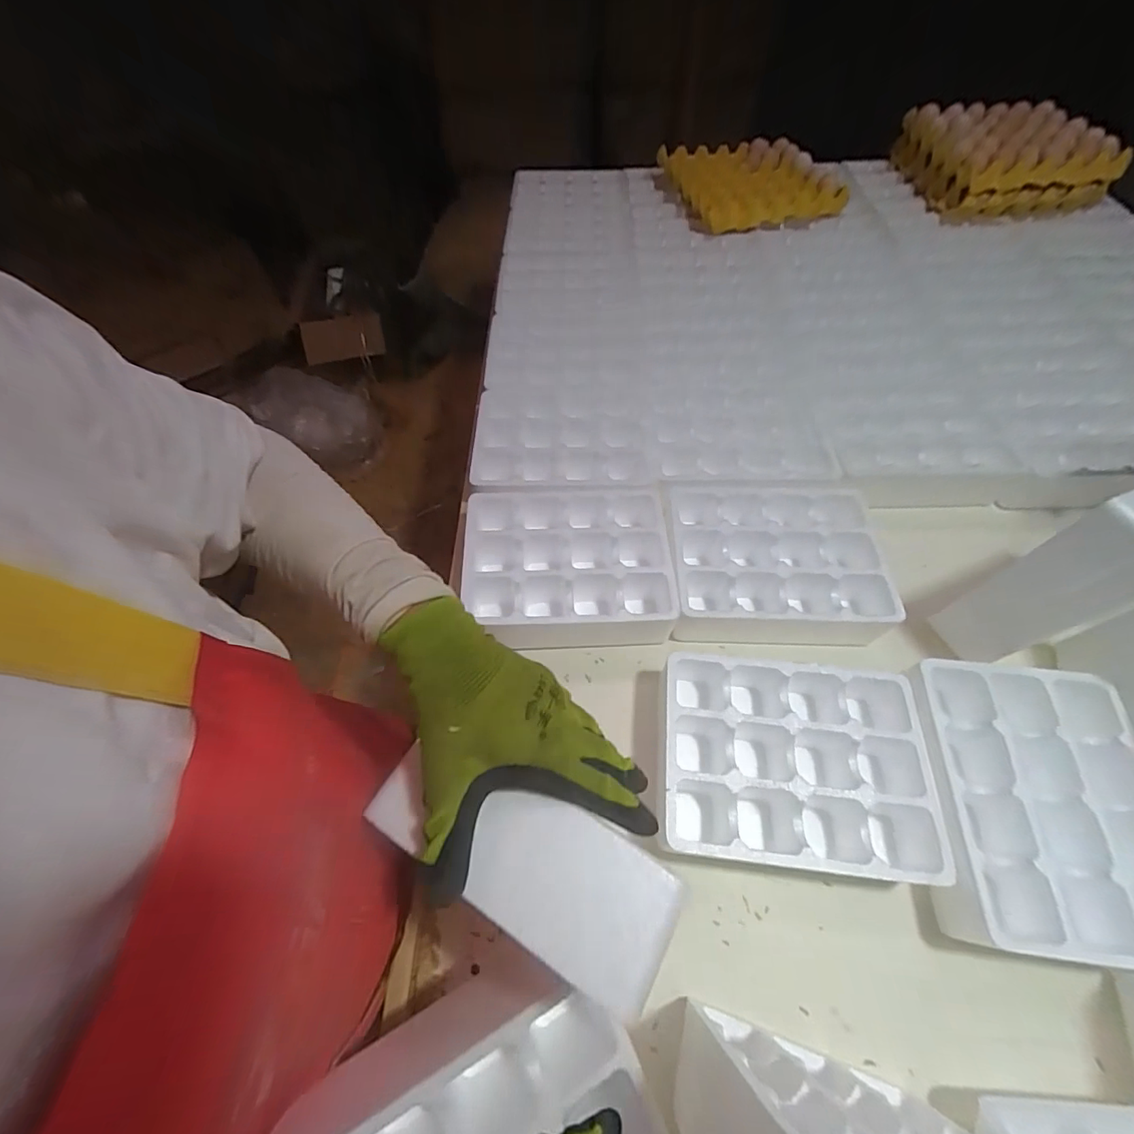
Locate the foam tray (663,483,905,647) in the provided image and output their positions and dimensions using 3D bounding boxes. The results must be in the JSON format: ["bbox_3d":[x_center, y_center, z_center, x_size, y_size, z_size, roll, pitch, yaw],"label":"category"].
[{"bbox_3d":[0.249,-0.003,0.605,0.241,0.072,0.204,0,59,3],"label":"foam tray"}]

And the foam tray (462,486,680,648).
[{"bbox_3d":[0.001,0.002,0.603,0.241,0.073,0.196,-6,59,0],"label":"foam tray"}]

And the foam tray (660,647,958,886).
[{"bbox_3d":[0.217,0.194,0.488,0.238,0.074,0.182,4,59,5],"label":"foam tray"}]

